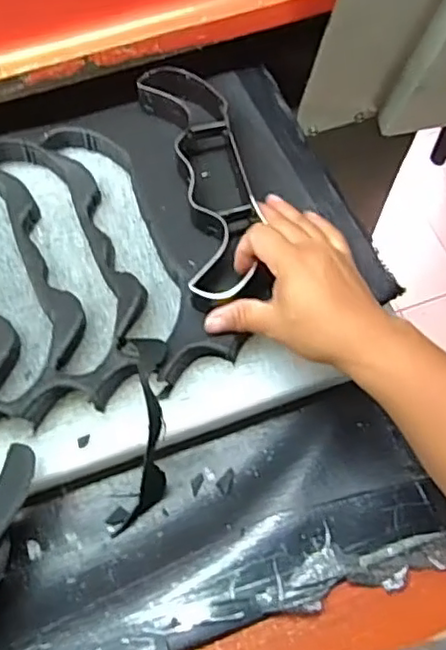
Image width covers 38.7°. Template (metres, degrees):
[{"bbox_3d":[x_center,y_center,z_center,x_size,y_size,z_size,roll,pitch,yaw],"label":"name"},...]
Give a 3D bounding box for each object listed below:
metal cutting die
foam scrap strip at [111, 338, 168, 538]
[{"bbox_3d":[-0.015,-0.118,0.517,0.065,0.033,0.223,-12,68,-10],"label":"metal cutting die"},{"bbox_3d":[-0.061,0.084,0.478,0.036,0.044,0.147,0,90,-4],"label":"foam scrap strip"}]

